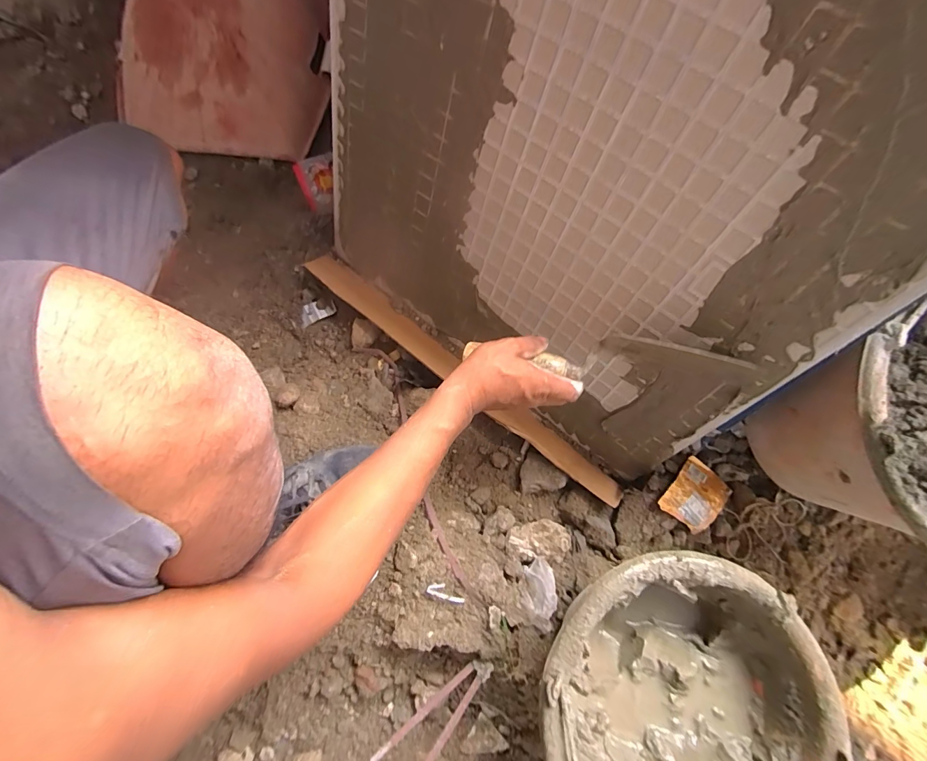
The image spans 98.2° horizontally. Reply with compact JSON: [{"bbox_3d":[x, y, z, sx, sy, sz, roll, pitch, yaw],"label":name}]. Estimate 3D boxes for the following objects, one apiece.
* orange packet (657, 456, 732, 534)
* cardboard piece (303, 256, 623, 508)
[{"bbox_3d":[0.308,0.154,0.530,0.070,0.015,0.084,42,80,10],"label":"orange packet"},{"bbox_3d":[-0.017,-0.021,0.608,0.595,0.037,0.057,39,80,10],"label":"cardboard piece"}]

